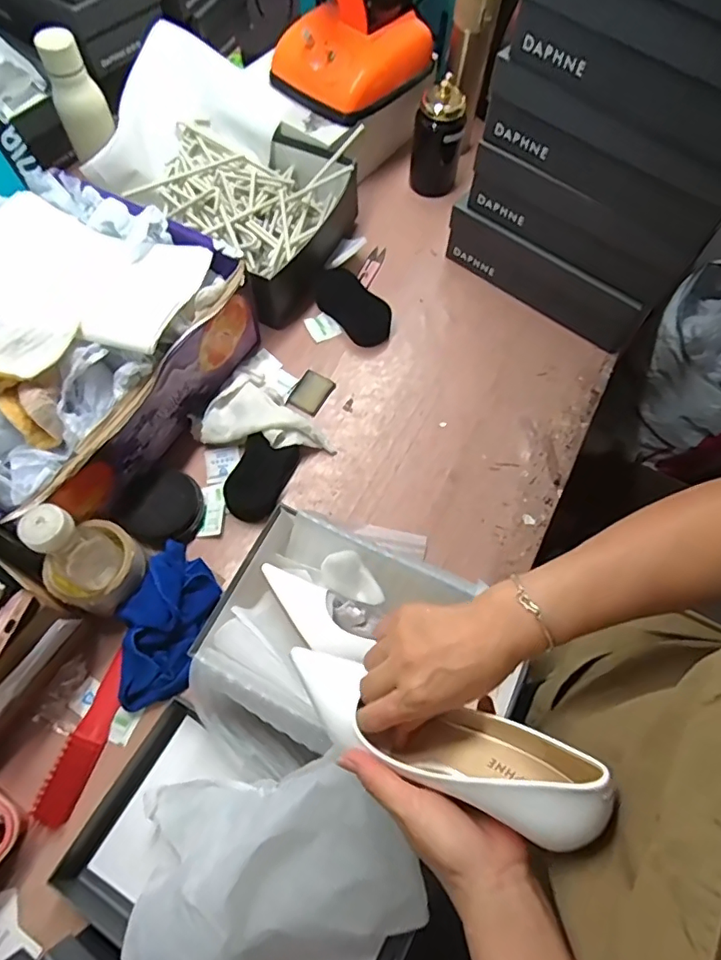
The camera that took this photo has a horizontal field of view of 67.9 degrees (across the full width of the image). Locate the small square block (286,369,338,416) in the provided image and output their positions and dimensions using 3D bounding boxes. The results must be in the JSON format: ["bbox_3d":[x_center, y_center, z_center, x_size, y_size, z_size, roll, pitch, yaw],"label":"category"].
[{"bbox_3d":[-0.068,-0.122,0.740,0.046,0.007,0.060,30,68,11],"label":"small square block"}]

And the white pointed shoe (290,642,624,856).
[{"bbox_3d":[0.051,0.180,0.378,0.237,0.071,0.058,8,61,38],"label":"white pointed shoe"}]

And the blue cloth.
[{"bbox_3d":[-0.212,0.156,0.584,0.092,0.051,0.178,14,66,4],"label":"blue cloth"}]

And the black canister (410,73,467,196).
[{"bbox_3d":[0.120,-0.532,0.841,0.074,0.149,0.058,14,66,4],"label":"black canister"}]

